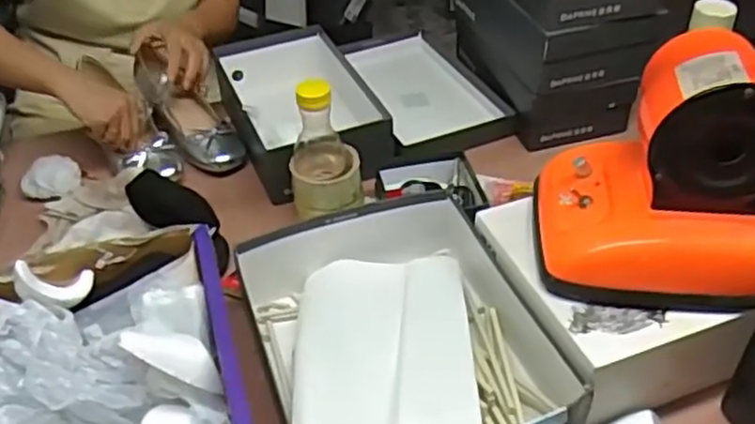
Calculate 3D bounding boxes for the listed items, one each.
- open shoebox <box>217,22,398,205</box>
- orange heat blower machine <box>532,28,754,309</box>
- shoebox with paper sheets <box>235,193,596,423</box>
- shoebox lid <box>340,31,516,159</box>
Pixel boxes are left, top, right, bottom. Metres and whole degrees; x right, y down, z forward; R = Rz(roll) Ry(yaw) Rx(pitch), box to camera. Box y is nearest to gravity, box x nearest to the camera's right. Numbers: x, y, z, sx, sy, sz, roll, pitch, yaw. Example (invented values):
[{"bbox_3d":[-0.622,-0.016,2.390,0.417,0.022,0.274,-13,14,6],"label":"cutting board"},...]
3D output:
[{"bbox_3d":[-0.108,-0.144,1.080,0.194,0.094,0.357,-16,43,-15],"label":"open shoebox"},{"bbox_3d":[0.258,-0.045,0.671,0.205,0.201,0.171,0,41,3],"label":"orange heat blower machine"},{"bbox_3d":[0.023,0.121,0.758,0.282,0.091,0.346,-15,42,-13],"label":"shoebox with paper sheets"},{"bbox_3d":[0.075,-0.195,1.146,0.188,0.030,0.365,-12,42,-10],"label":"shoebox lid"}]

